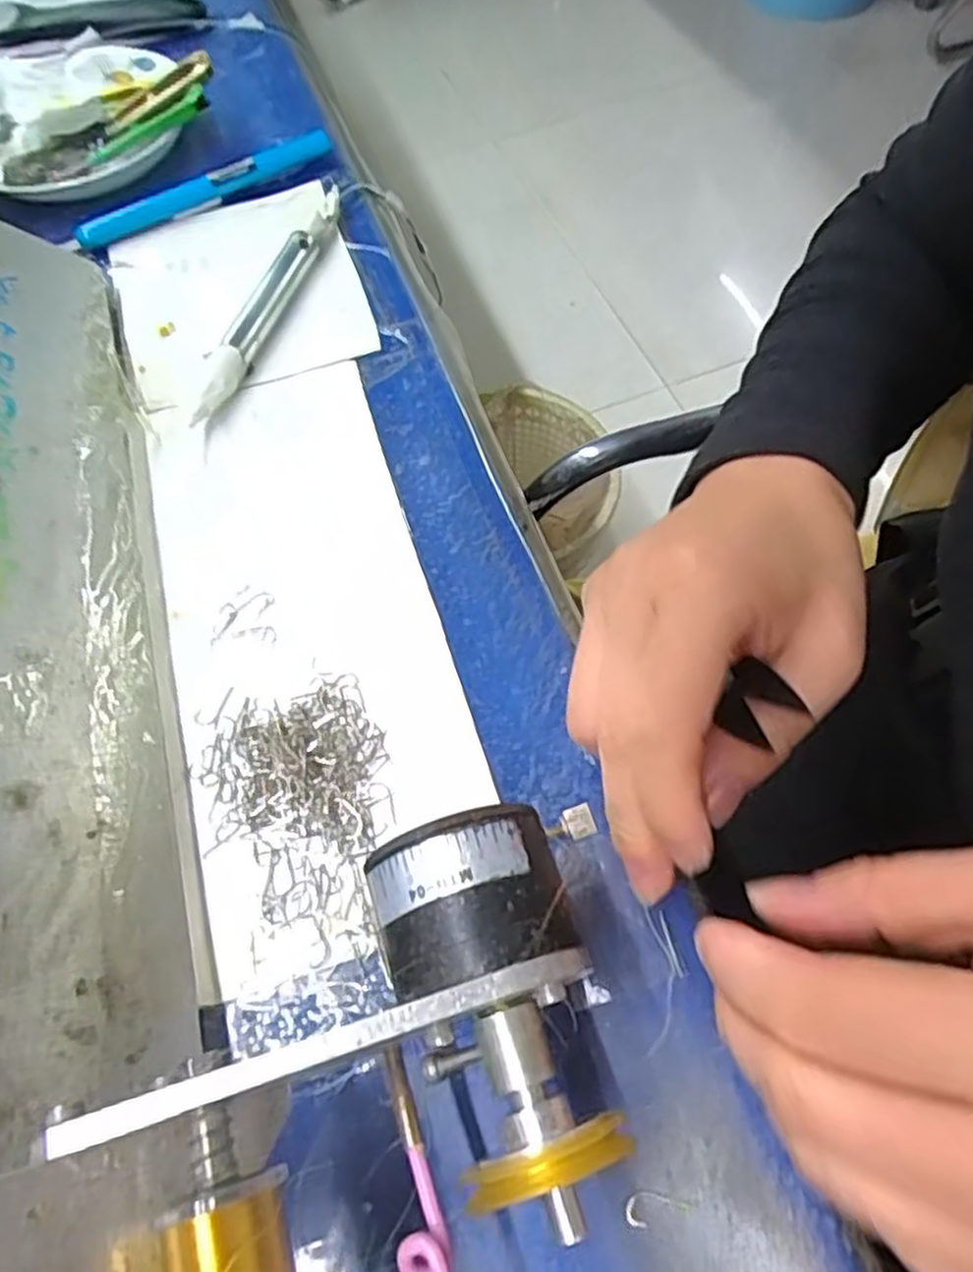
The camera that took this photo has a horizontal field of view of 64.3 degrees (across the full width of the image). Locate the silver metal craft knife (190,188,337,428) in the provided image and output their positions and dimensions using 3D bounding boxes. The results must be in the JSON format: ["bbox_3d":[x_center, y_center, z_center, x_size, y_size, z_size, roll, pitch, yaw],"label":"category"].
[{"bbox_3d":[-0.098,-0.155,0.355,0.013,0.018,0.149,13,63,10],"label":"silver metal craft knife"}]

